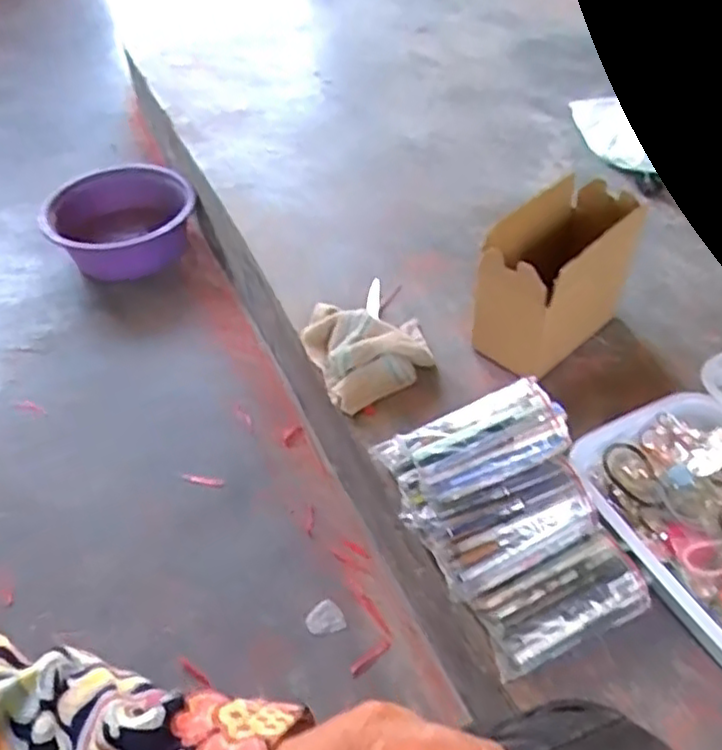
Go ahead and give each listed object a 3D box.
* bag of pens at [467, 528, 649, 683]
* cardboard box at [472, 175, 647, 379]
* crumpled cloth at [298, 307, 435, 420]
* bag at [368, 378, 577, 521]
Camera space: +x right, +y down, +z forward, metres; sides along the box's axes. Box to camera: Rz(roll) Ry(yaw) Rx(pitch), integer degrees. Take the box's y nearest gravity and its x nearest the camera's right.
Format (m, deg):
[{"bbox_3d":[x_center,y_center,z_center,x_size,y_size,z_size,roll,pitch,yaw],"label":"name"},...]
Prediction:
[{"bbox_3d":[0.191,0.215,0.660,0.151,0.053,0.075,-18,49,-16],"label":"bag of pens"},{"bbox_3d":[0.243,-0.111,0.869,0.205,0.198,0.101,-35,55,-28],"label":"cardboard box"},{"bbox_3d":[0.013,-0.043,0.907,0.156,0.059,0.170,-16,48,-14],"label":"crumpled cloth"},{"bbox_3d":[0.107,0.075,0.697,0.198,0.066,0.090,-26,44,17],"label":"bag"}]

